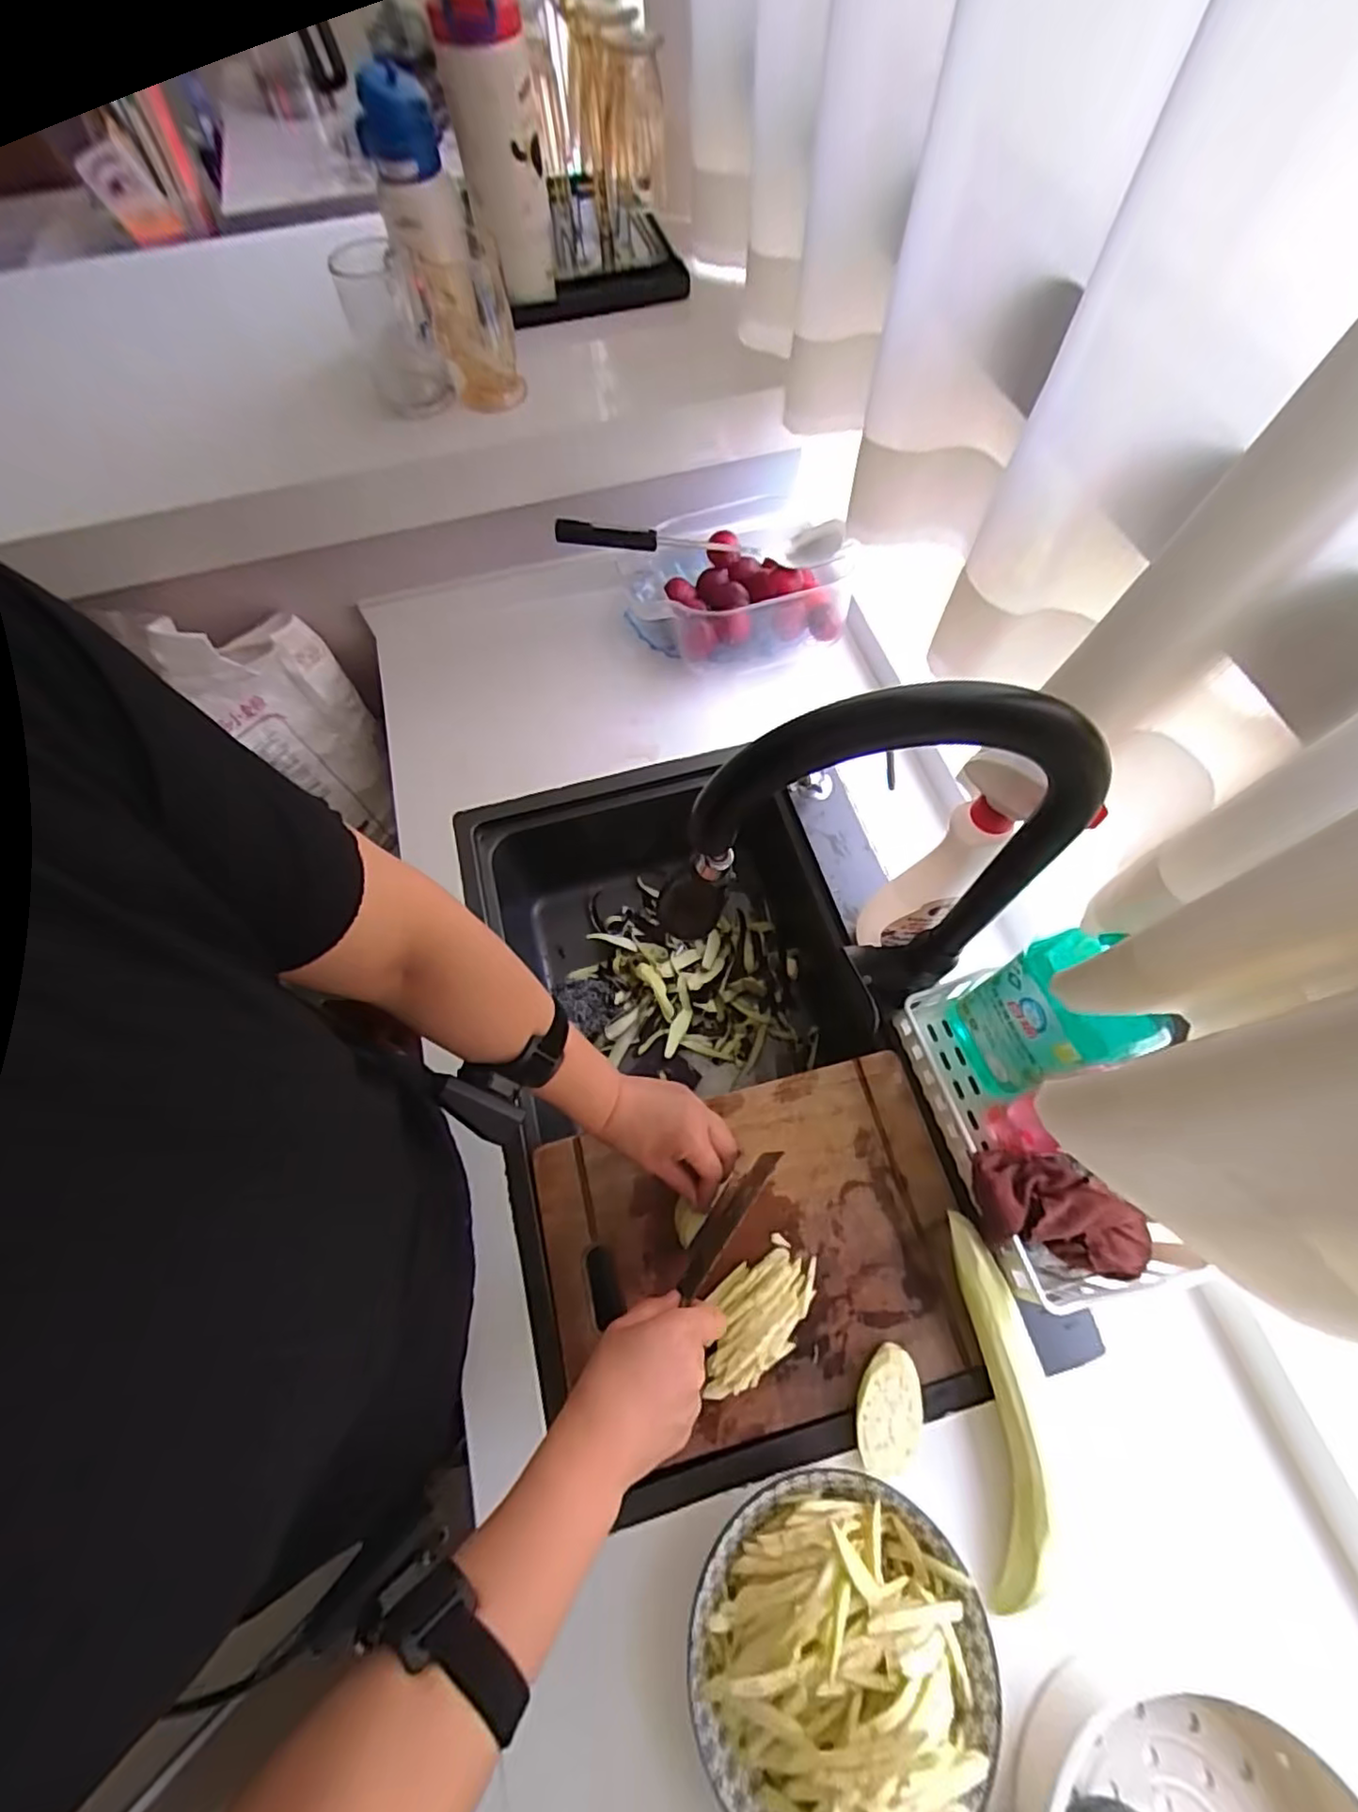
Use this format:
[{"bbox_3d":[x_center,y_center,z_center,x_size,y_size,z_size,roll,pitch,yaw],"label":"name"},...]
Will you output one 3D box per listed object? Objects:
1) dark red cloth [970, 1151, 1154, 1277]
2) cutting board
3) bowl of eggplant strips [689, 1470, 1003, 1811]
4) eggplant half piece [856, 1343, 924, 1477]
[{"bbox_3d":[0.304,0.245,0.517,0.121,0.037,0.077,11,68,7],"label":"dark red cloth"},{"bbox_3d":[0.069,0.299,0.564,0.354,0.018,0.258,-14,67,-4],"label":"cutting board"},{"bbox_3d":[0.106,0.495,0.419,0.194,0.100,0.179,-1,67,2],"label":"bowl of eggplant strips"},{"bbox_3d":[0.167,0.398,0.507,0.051,0.014,0.085,14,68,8],"label":"eggplant half piece"}]

